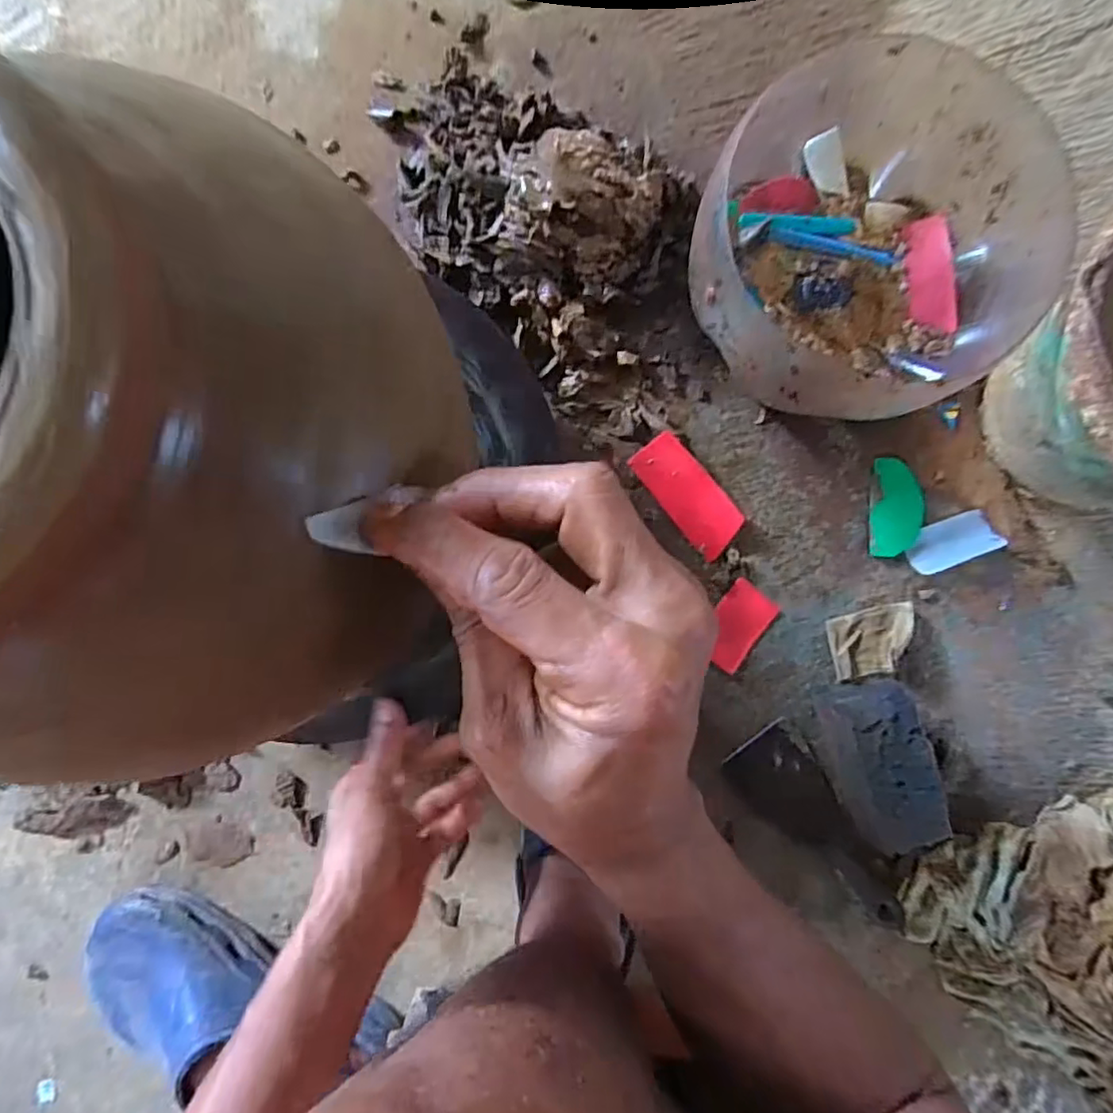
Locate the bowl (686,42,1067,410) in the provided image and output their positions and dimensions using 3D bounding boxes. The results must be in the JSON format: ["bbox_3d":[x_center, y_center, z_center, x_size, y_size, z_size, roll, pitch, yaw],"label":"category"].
[{"bbox_3d":[0.227,-0.239,0.482,0.256,0.133,0.238,0,90,-1],"label":"bowl"}]

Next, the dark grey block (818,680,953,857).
[{"bbox_3d":[0.263,0.167,0.509,0.071,0.062,0.120,-16,91,-1],"label":"dark grey block"}]

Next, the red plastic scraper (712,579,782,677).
[{"bbox_3d":[0.156,0.060,0.537,0.045,0.005,0.072,37,89,-1],"label":"red plastic scraper"}]

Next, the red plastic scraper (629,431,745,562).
[{"bbox_3d":[0.114,-0.054,0.535,0.047,0.004,0.109,-38,90,19],"label":"red plastic scraper"}]

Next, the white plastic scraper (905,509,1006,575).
[{"bbox_3d":[0.342,-0.013,0.535,0.076,0.008,0.039,-21,71,1],"label":"white plastic scraper"}]

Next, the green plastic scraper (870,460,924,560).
[{"bbox_3d":[0.296,-0.042,0.539,0.042,0.004,0.084,3,87,6],"label":"green plastic scraper"}]

